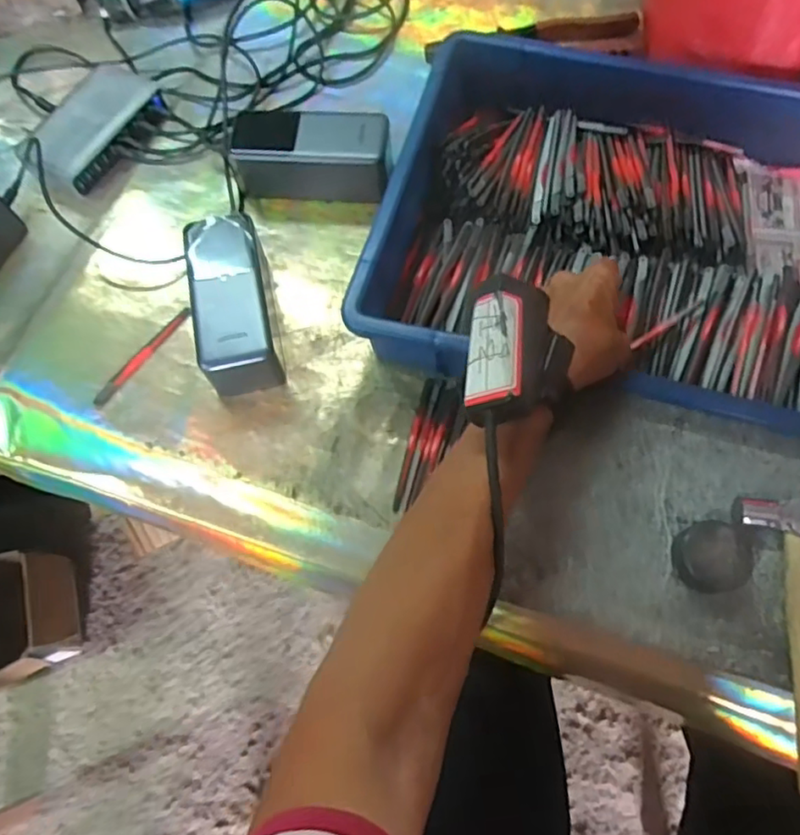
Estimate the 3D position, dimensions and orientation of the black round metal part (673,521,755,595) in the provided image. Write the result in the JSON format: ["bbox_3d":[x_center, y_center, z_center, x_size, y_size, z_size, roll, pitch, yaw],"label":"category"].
[{"bbox_3d":[0.175,0.079,0.343,0.038,0.021,0.037,-1,70,2],"label":"black round metal part"}]

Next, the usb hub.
[{"bbox_3d":[-0.277,-0.267,0.549,0.072,0.026,0.134,24,73,11],"label":"usb hub"}]

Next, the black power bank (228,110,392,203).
[{"bbox_3d":[-0.073,-0.220,0.510,0.130,0.051,0.055,0,70,3],"label":"black power bank"}]

